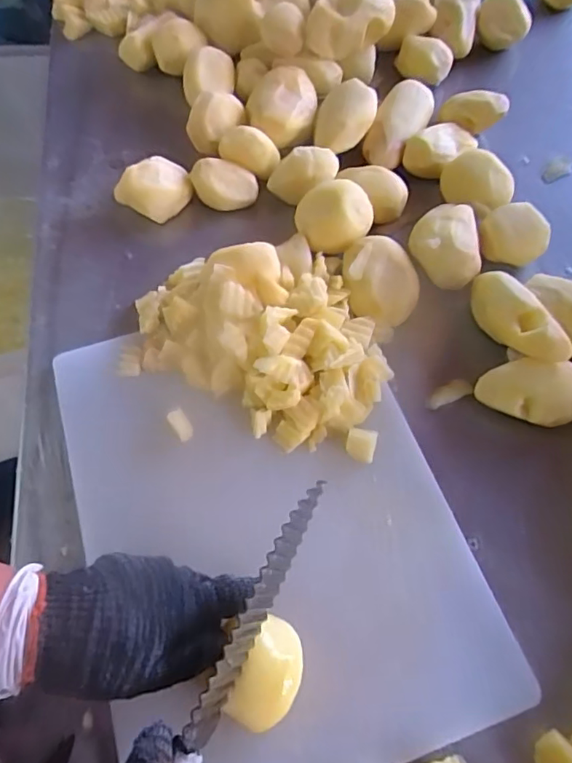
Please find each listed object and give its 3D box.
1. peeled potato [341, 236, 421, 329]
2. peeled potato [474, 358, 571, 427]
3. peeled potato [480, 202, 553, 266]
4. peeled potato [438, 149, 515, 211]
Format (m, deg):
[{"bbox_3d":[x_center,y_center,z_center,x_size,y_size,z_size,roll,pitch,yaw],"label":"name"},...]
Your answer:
[{"bbox_3d":[0.082,-0.087,0.475,0.066,0.037,0.081,6,62,4],"label":"peeled potato"},{"bbox_3d":[0.187,0.009,0.413,0.074,0.046,0.037,11,62,7],"label":"peeled potato"},{"bbox_3d":[0.206,-0.130,0.493,0.052,0.039,0.051,0,62,1],"label":"peeled potato"},{"bbox_3d":[0.181,-0.187,0.517,0.068,0.045,0.054,24,65,13],"label":"peeled potato"}]

